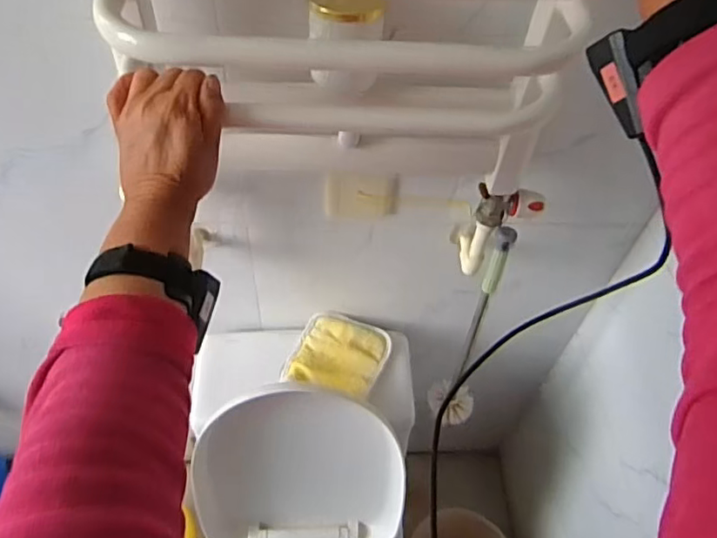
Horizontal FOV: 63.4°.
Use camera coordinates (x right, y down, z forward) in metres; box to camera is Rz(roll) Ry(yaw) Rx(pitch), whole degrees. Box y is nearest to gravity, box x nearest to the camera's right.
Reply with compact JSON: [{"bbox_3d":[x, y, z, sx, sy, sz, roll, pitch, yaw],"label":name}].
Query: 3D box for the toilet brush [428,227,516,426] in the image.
[{"bbox_3d":[0.184,0.113,0.909,0.079,0.455,0.067,27,55,16],"label":"toilet brush"}]

